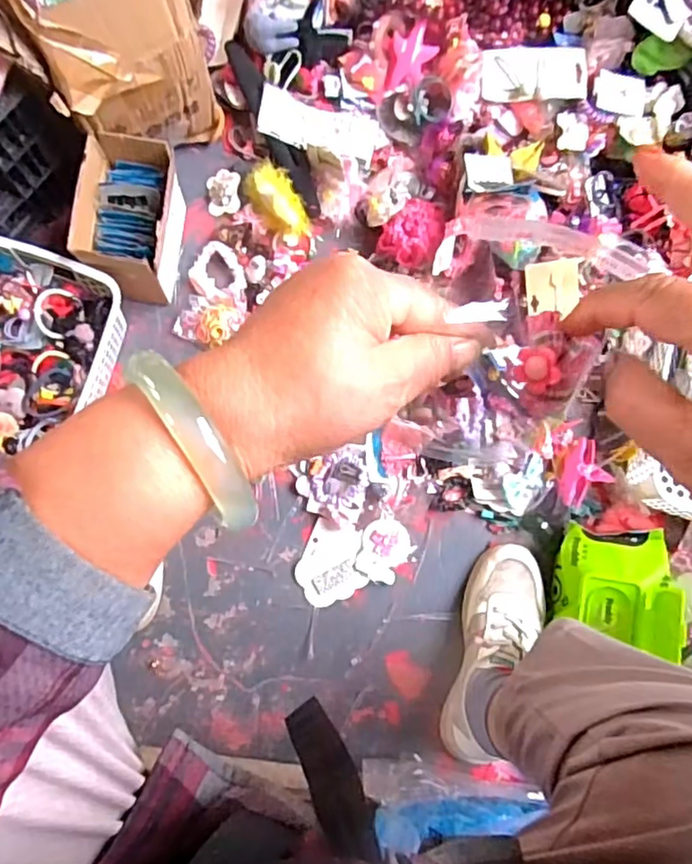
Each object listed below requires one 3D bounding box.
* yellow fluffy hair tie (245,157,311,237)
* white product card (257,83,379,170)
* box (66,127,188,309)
[{"bbox_3d":[-0.083,-0.289,0.753,0.050,0.038,0.095,-37,86,-9],"label":"yellow fluffy hair tie"},{"bbox_3d":[-0.034,-0.384,0.767,0.149,0.011,0.069,15,78,-10],"label":"white product card"},{"bbox_3d":[-0.242,-0.236,0.697,0.095,0.116,0.156,4,81,-5],"label":"box"}]

